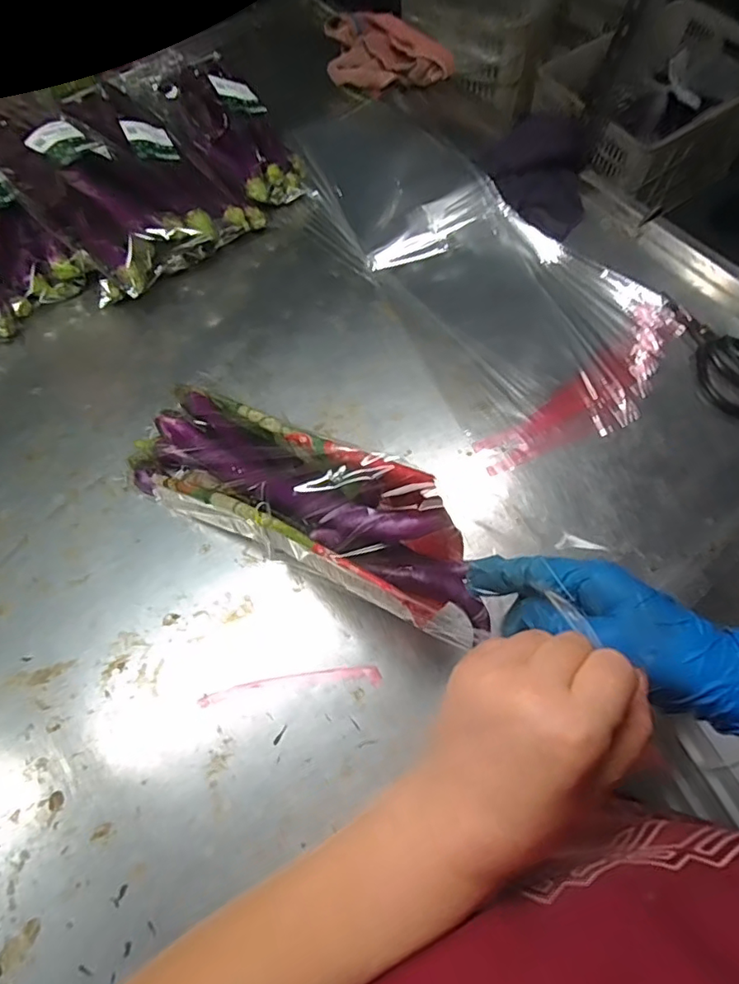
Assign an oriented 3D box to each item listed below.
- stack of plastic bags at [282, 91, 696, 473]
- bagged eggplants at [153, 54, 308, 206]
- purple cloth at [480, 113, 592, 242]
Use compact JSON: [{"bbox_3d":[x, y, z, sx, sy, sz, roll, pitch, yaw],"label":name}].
[{"bbox_3d":[0.118,-0.318,0.695,0.288,0.033,0.607,-27,68,-11],"label":"stack of plastic bags"},{"bbox_3d":[-0.200,-0.505,0.766,0.118,0.082,0.319,-27,68,-11],"label":"bagged eggplants"},{"bbox_3d":[0.224,-0.416,0.705,0.144,0.067,0.123,36,71,16],"label":"purple cloth"}]

